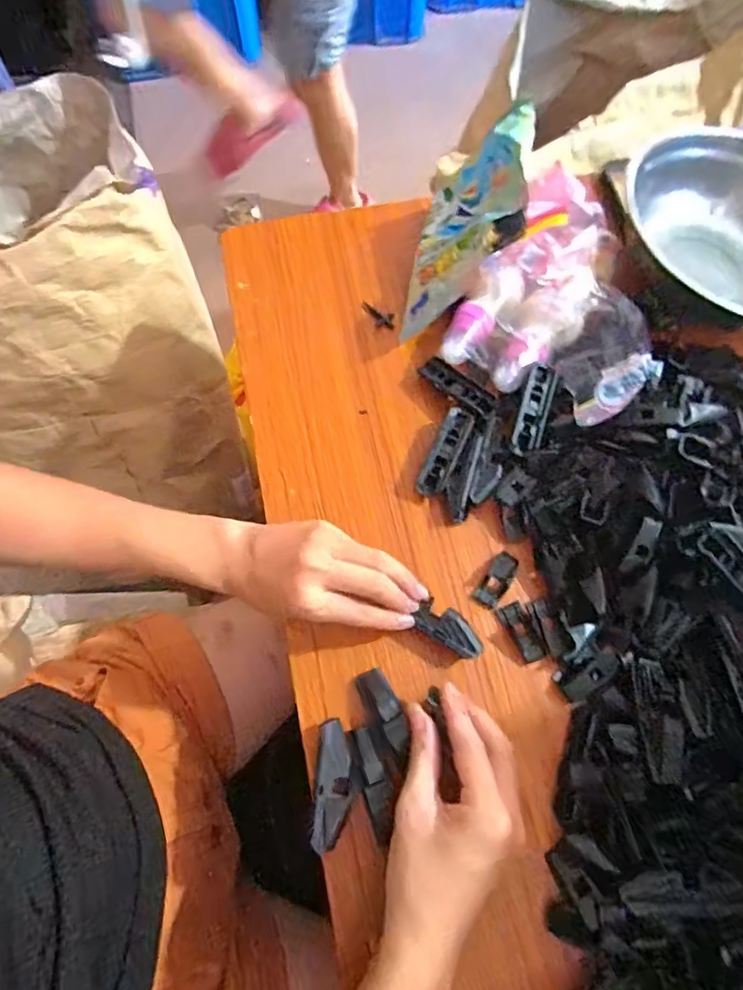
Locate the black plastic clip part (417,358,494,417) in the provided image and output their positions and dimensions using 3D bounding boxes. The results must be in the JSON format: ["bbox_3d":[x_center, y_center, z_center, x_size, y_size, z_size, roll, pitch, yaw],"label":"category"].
[{"bbox_3d":[0.069,-0.087,0.446,0.019,0.010,0.067,-42,75,-16],"label":"black plastic clip part"}]

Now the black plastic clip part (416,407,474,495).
[{"bbox_3d":[0.057,-0.033,0.425,0.022,0.016,0.073,25,70,8],"label":"black plastic clip part"}]

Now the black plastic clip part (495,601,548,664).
[{"bbox_3d":[0.105,0.095,0.387,0.017,0.005,0.041,-26,71,-11],"label":"black plastic clip part"}]

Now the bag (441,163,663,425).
[{"bbox_3d":[0.157,-0.152,0.433,0.146,0.068,0.166,30,70,10],"label":"bag"}]

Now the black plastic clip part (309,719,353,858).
[{"bbox_3d":[-0.024,0.175,0.338,0.020,0.015,0.069,3,68,0],"label":"black plastic clip part"}]

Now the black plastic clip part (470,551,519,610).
[{"bbox_3d":[0.090,0.061,0.400,0.018,0.007,0.041,35,71,12],"label":"black plastic clip part"}]

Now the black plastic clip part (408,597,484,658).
[{"bbox_3d":[0.054,0.090,0.373,0.047,0.009,0.022,30,70,5],"label":"black plastic clip part"}]

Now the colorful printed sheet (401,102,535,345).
[{"bbox_3d":[0.074,-0.214,0.446,0.025,0.110,0.154,22,74,-30],"label":"colorful printed sheet"}]

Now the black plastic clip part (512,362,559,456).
[{"bbox_3d":[0.124,-0.066,0.424,0.020,0.016,0.074,17,69,5],"label":"black plastic clip part"}]

